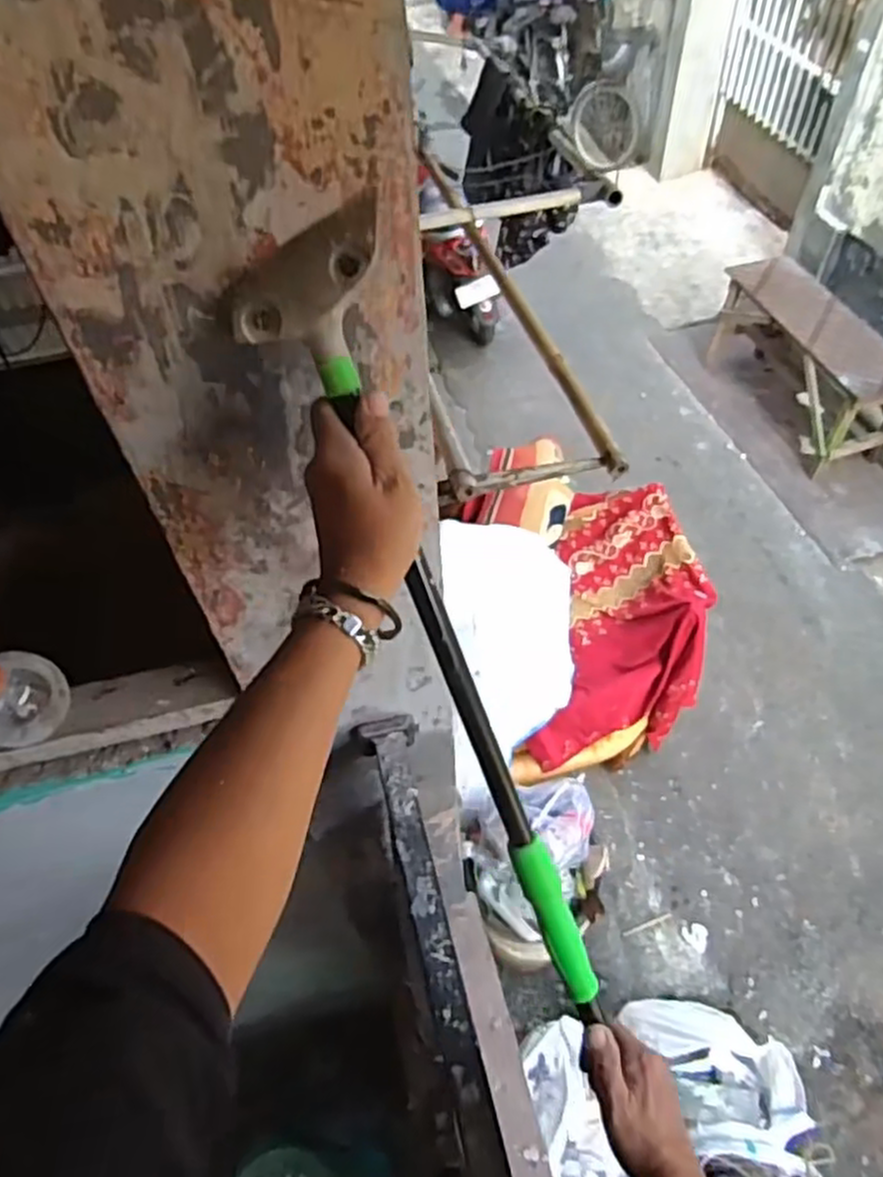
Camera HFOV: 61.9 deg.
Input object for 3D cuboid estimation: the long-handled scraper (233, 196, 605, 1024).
[{"bbox_3d":[0.013,0.065,0.504,0.085,0.595,0.049,-26,18,-16],"label":"long-handled scraper"}]

